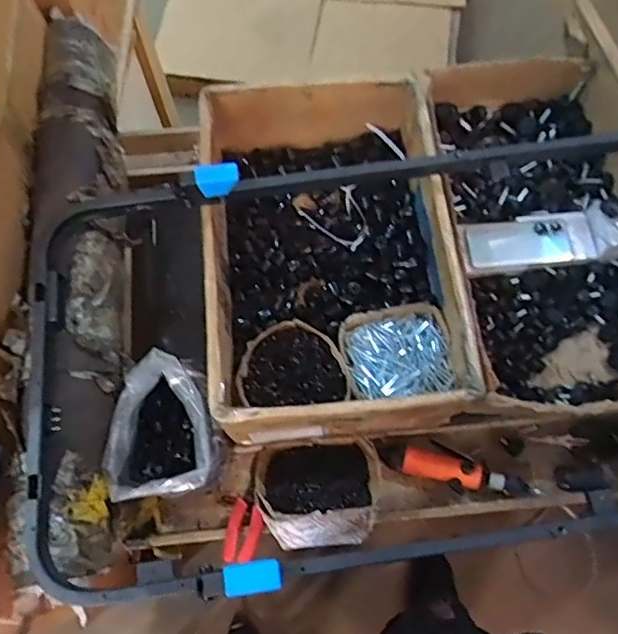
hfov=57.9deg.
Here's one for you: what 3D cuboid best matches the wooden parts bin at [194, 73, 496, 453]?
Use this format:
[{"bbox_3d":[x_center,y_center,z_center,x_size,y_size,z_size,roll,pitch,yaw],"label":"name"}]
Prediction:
[{"bbox_3d":[0.033,-0.100,0.864,0.353,0.179,0.538,-3,69,-1],"label":"wooden parts bin"}]

